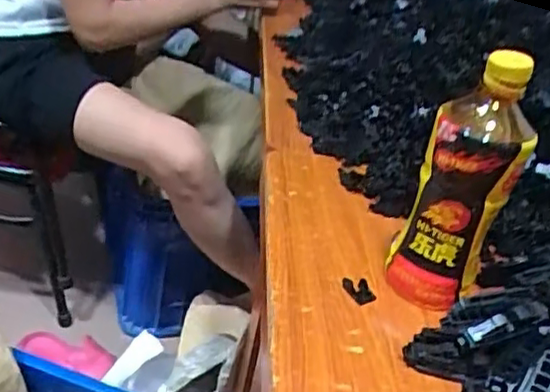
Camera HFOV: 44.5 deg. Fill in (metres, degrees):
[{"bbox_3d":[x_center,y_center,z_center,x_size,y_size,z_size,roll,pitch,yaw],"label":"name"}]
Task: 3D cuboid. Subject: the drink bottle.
[{"bbox_3d":[0.137,-0.011,0.496,0.073,0.185,0.056,21,31,15],"label":"drink bottle"}]

